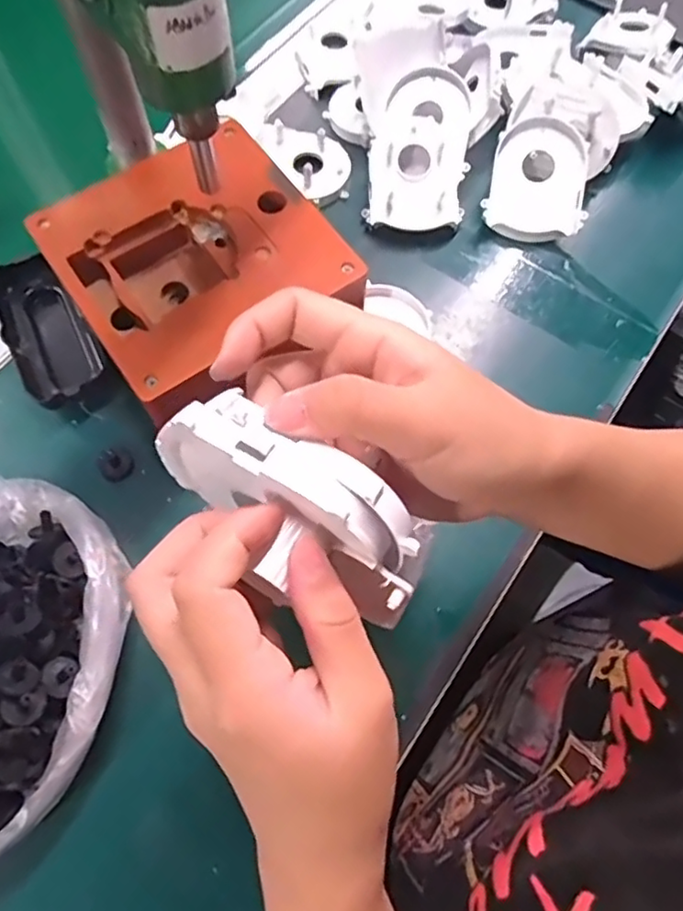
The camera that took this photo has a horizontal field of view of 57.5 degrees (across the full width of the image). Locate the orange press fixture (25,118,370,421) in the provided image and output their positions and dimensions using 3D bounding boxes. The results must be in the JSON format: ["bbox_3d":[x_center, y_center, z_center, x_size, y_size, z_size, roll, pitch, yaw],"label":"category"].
[{"bbox_3d":[-0.086,-0.117,0.385,0.148,0.040,0.165,-33,74,-13],"label":"orange press fixture"}]

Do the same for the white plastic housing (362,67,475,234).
[{"bbox_3d":[0.057,-0.221,0.455,0.068,0.023,0.116,8,88,-3],"label":"white plastic housing"}]

